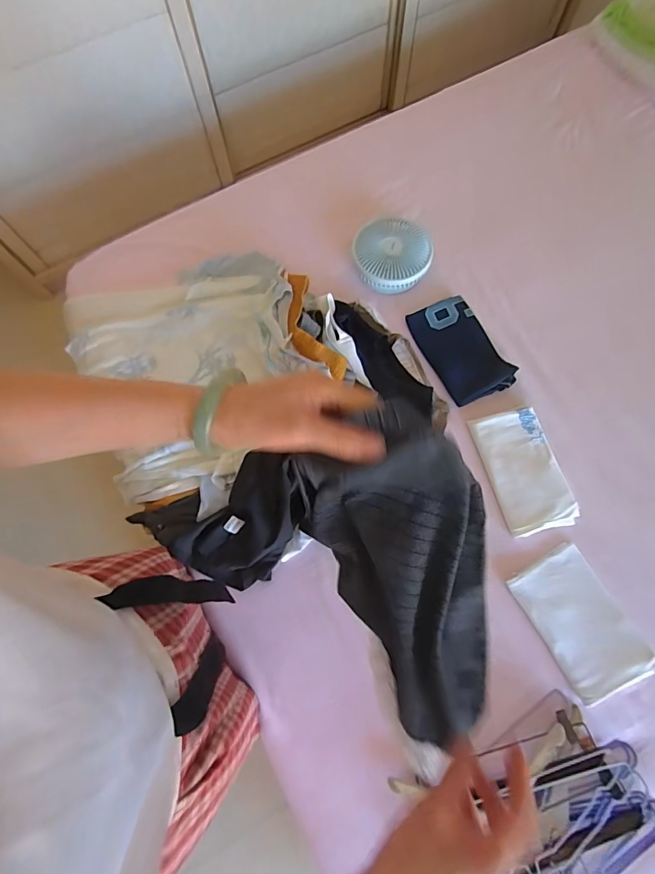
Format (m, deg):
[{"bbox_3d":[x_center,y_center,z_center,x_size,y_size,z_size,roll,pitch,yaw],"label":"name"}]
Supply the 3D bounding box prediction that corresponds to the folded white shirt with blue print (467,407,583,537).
[{"bbox_3d":[0.397,0.063,0.858,0.140,0.020,0.246,-15,74,-3],"label":"folded white shirt with blue print"}]

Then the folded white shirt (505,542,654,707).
[{"bbox_3d":[0.465,0.339,0.780,0.152,0.026,0.242,-28,75,-7],"label":"folded white shirt"}]

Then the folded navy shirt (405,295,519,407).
[{"bbox_3d":[0.290,-0.198,0.937,0.145,0.031,0.244,-25,74,-6],"label":"folded navy shirt"}]

